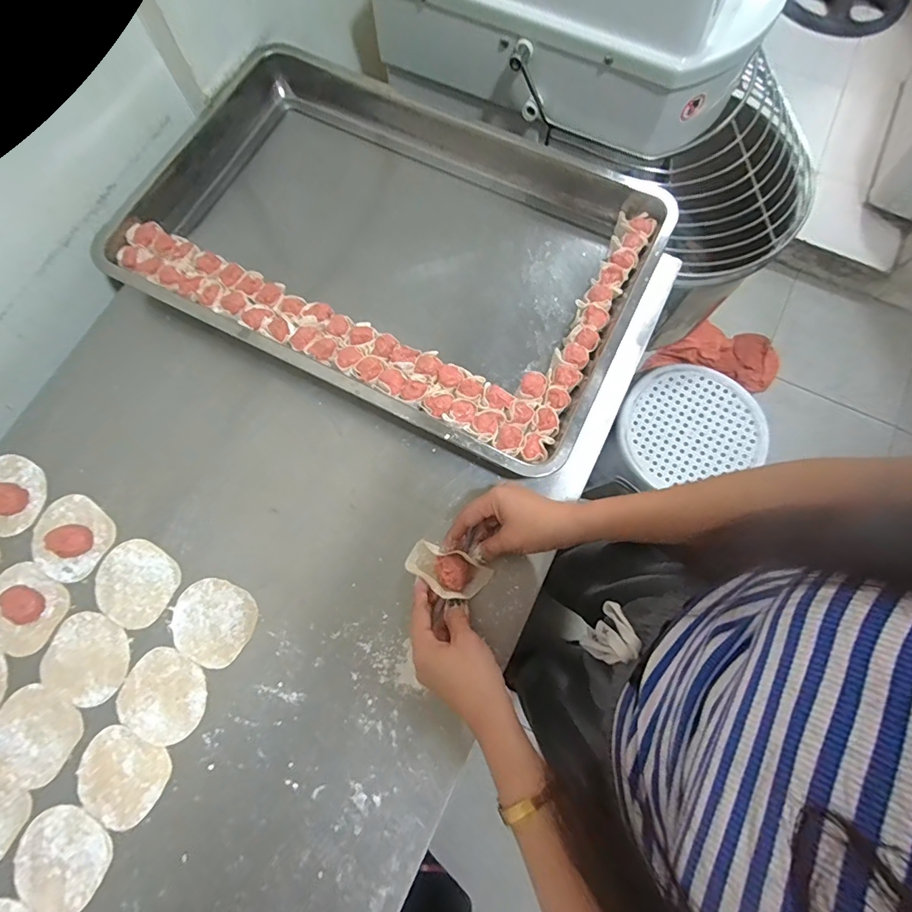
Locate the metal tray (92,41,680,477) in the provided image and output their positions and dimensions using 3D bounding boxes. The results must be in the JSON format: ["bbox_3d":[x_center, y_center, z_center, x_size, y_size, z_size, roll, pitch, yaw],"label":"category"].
[{"bbox_3d":[-0.088,-0.267,0.575,0.616,0.059,0.406,27,75,6],"label":"metal tray"}]

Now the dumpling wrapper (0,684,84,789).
[{"bbox_3d":[-0.402,0.264,0.449,0.085,0.004,0.072,35,76,8],"label":"dumpling wrapper"}]

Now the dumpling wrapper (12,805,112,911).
[{"bbox_3d":[-0.355,0.362,0.422,0.082,0.004,0.079,0,74,-1],"label":"dumpling wrapper"}]

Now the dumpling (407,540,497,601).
[{"bbox_3d":[-0.009,0.117,0.477,0.082,0.028,0.045,28,75,7],"label":"dumpling"}]

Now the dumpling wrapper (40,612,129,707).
[{"bbox_3d":[-0.365,0.201,0.466,0.084,0.005,0.076,24,75,6],"label":"dumpling wrapper"}]

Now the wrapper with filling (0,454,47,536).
[{"bbox_3d":[-0.489,0.040,0.508,0.087,0.012,0.077,29,75,7],"label":"wrapper with filling"}]

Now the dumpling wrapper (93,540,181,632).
[{"bbox_3d":[-0.330,0.131,0.483,0.083,0.004,0.076,0,74,-1],"label":"dumpling wrapper"}]

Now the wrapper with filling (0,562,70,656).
[{"bbox_3d":[-0.443,0.154,0.471,0.083,0.017,0.076,0,74,-1],"label":"wrapper with filling"}]

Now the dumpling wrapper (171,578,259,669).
[{"bbox_3d":[-0.246,0.166,0.474,0.082,0.004,0.075,0,74,-1],"label":"dumpling wrapper"}]

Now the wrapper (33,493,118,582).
[{"bbox_3d":[-0.410,0.084,0.491,0.084,0.014,0.078,0,74,-1],"label":"wrapper"}]

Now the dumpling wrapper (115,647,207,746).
[{"bbox_3d":[-0.283,0.232,0.455,0.083,0.004,0.074,27,75,7],"label":"dumpling wrapper"}]

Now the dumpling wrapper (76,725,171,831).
[{"bbox_3d":[-0.314,0.298,0.437,0.084,0.004,0.071,24,75,6],"label":"dumpling wrapper"}]

